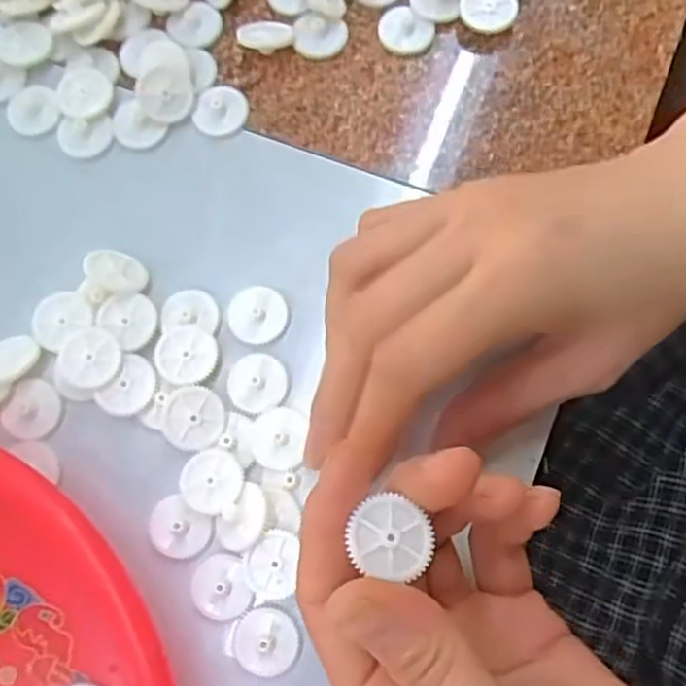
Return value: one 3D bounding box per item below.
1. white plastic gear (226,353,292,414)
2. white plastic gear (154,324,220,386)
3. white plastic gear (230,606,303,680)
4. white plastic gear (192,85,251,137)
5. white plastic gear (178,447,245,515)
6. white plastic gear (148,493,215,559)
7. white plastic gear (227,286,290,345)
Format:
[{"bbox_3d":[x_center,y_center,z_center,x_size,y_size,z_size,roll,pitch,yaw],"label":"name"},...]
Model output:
[{"bbox_3d":[-0.030,0.014,0.253,0.022,0.005,0.020,0,76,2],"label":"white plastic gear"},{"bbox_3d":[-0.055,0.004,0.252,0.023,0.004,0.021,0,76,2],"label":"white plastic gear"},{"bbox_3d":[-0.024,0.097,0.231,0.021,0.004,0.020,0,76,2],"label":"white plastic gear"},{"bbox_3d":[-0.048,-0.091,0.280,0.022,0.004,0.020,0,76,2],"label":"white plastic gear"},{"bbox_3d":[-0.044,0.046,0.241,0.021,0.006,0.020,0,76,2],"label":"white plastic gear"},{"bbox_3d":[-0.055,0.062,0.241,0.021,0.004,0.018,30,79,9],"label":"white plastic gear"},{"bbox_3d":[-0.031,-0.010,0.260,0.022,0.004,0.021,0,76,2],"label":"white plastic gear"}]

